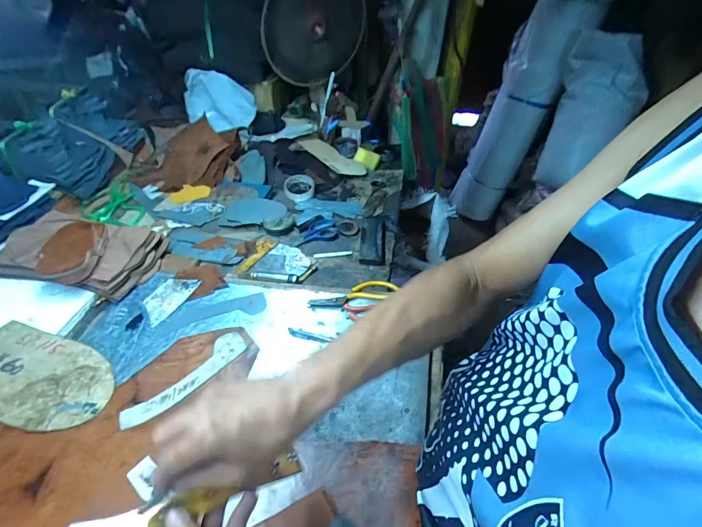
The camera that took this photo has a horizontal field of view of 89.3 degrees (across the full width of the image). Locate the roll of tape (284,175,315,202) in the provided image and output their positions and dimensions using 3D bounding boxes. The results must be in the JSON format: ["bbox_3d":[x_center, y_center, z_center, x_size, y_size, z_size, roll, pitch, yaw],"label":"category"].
[{"bbox_3d":[-0.149,-0.222,1.024,0.085,0.024,0.097,-4,52,-6],"label":"roll of tape"}]

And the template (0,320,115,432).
[{"bbox_3d":[-0.521,0.185,0.585,0.269,0.005,0.148,12,44,8],"label":"template"}]

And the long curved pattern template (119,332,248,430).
[{"bbox_3d":[-0.265,0.187,0.578,0.052,0.005,0.207,31,53,30],"label":"long curved pattern template"}]

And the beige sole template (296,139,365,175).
[{"bbox_3d":[-0.055,-0.330,1.112,0.217,0.017,0.089,37,49,15],"label":"beige sole template"}]

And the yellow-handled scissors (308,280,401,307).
[{"bbox_3d":[0.003,0.060,0.676,0.165,0.020,0.045,-9,52,-9],"label":"yellow-handled scissors"}]

